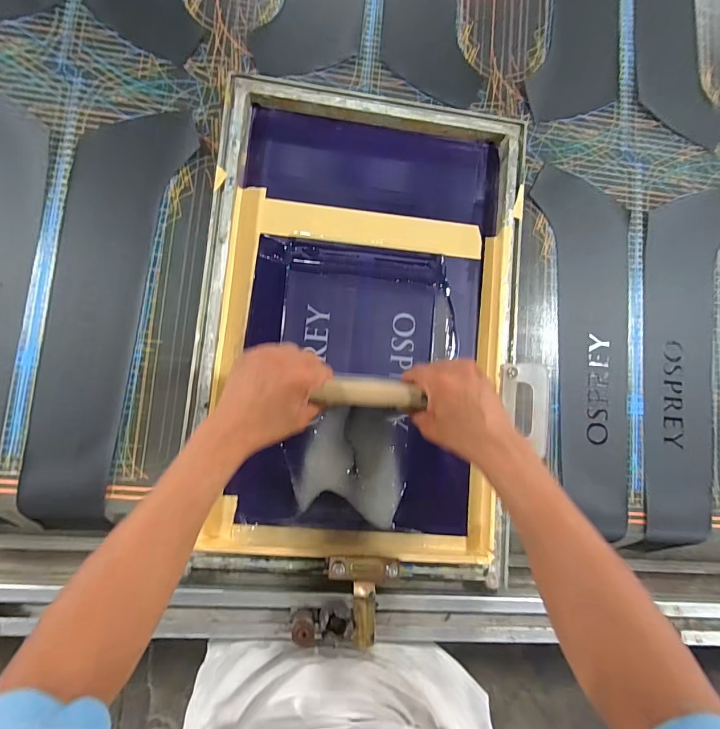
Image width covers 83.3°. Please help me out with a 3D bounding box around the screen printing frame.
[{"bbox_3d":[0.008,-0.050,0.522,0.389,0.030,0.601,4,84,-6],"label":"screen printing frame"}]

